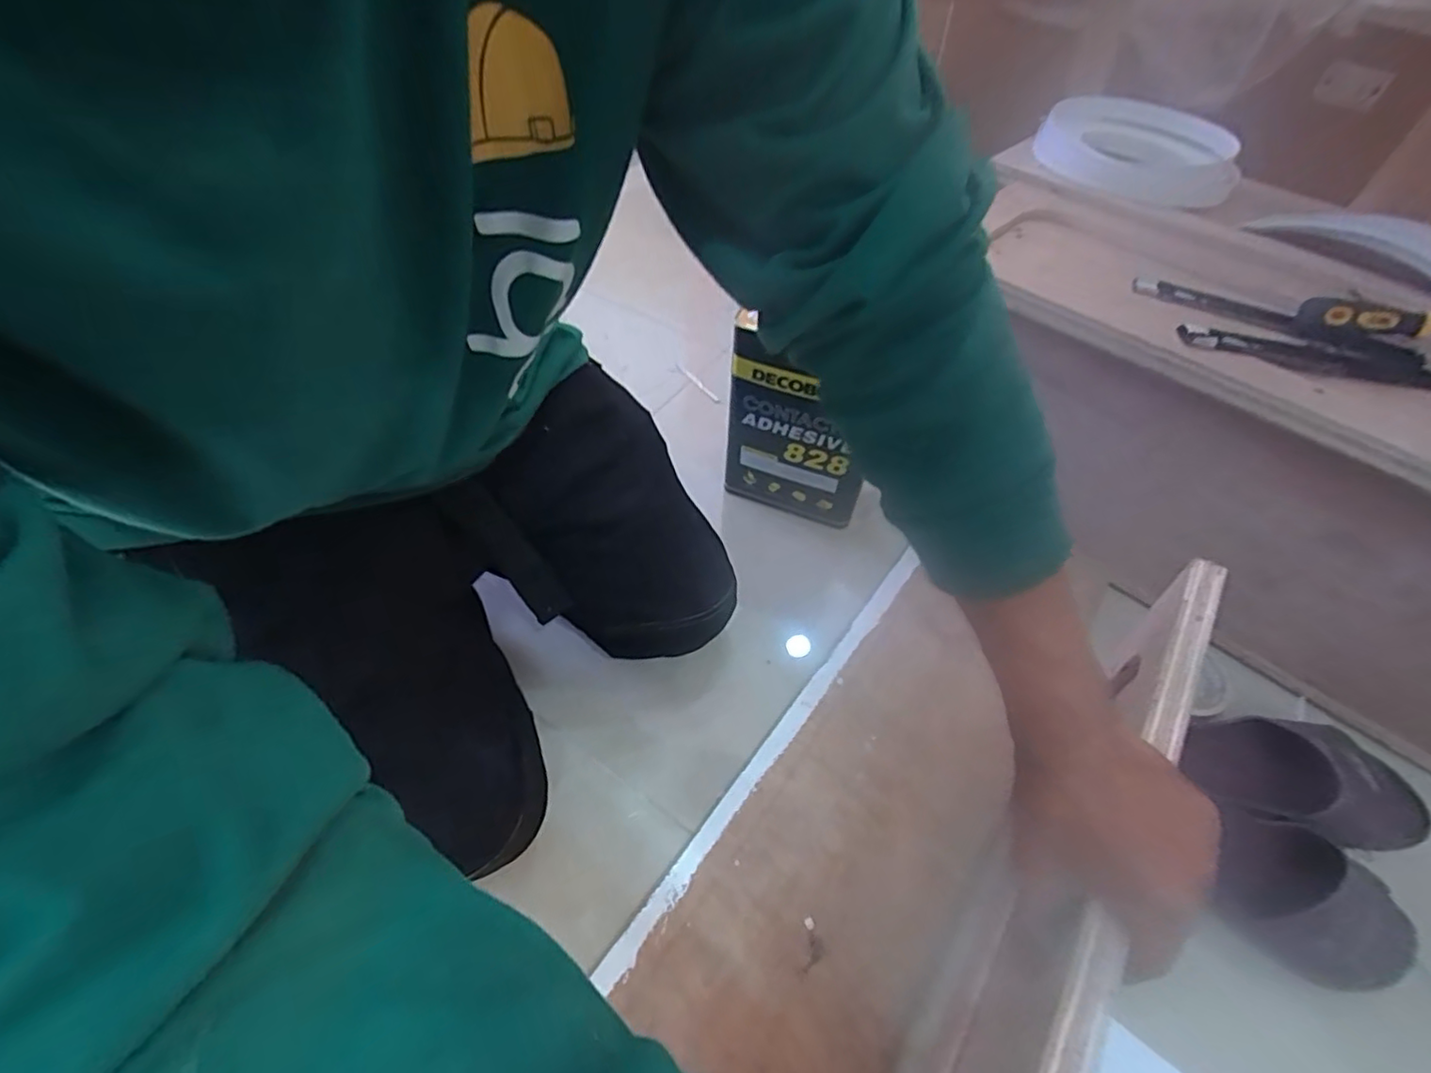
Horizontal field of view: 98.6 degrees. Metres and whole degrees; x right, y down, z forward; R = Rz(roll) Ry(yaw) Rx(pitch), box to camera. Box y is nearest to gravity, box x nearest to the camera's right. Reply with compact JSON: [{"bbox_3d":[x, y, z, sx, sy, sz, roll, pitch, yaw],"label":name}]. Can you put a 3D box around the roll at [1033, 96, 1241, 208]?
[{"bbox_3d":[0.512,-0.473,0.750,0.231,0.046,0.184,35,59,23],"label":"roll"}]

